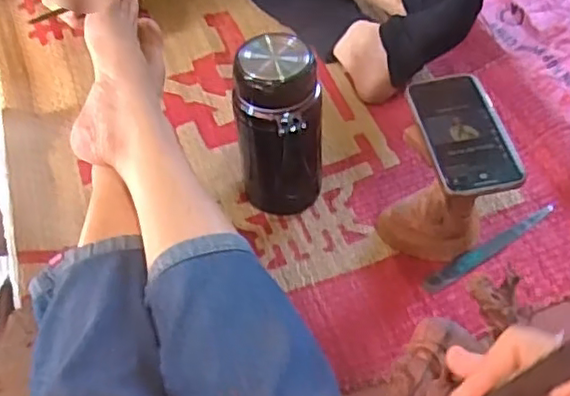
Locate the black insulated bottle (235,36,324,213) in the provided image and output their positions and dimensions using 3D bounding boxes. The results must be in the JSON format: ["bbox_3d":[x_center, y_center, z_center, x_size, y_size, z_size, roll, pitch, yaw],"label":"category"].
[{"bbox_3d":[-0.005,-0.067,0.730,0.092,0.221,0.087,0,52,2],"label":"black insulated bottle"}]

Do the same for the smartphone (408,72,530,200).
[{"bbox_3d":[0.172,-0.064,0.632,0.078,0.014,0.143,-8,50,-4],"label":"smartphone"}]

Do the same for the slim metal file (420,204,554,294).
[{"bbox_3d":[0.239,0.057,0.758,0.195,0.010,0.020,-30,67,-19],"label":"slim metal file"}]

